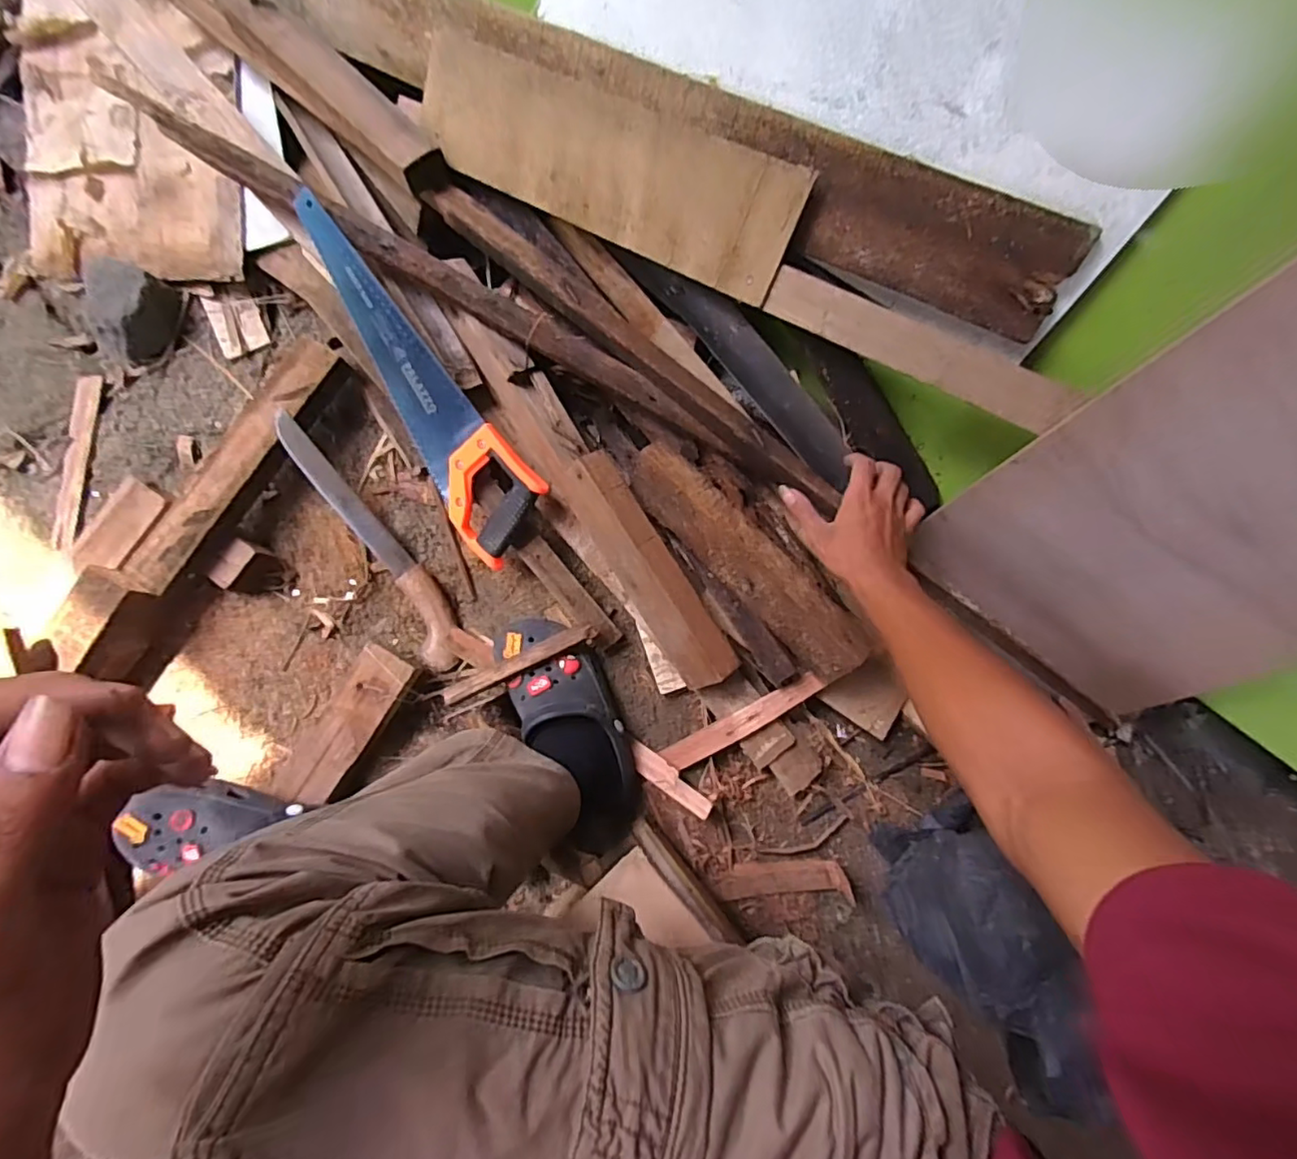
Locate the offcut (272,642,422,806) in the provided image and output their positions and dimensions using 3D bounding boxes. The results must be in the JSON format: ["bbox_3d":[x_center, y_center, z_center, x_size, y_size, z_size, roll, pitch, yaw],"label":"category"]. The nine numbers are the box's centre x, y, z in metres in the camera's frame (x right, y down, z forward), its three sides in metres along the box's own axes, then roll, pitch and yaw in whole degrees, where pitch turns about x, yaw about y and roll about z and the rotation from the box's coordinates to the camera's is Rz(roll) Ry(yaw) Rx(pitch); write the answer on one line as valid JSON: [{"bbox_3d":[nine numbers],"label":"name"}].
[{"bbox_3d":[-0.357,0.179,0.721,0.072,0.048,0.211,35,83,4],"label":"offcut"}]

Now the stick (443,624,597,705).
[{"bbox_3d":[-0.149,0.098,0.711,0.186,0.012,0.021,-26,83,-5],"label":"stick"}]

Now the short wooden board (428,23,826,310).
[{"bbox_3d":[-0.051,-0.423,0.625,0.423,0.014,0.118,29,122,10],"label":"short wooden board"}]

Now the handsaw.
[{"bbox_3d":[-0.275,-0.215,0.690,0.115,0.022,0.414,-37,94,21],"label":"handsaw"}]

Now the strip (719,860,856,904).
[{"bbox_3d":[0.159,0.354,0.712,0.145,0.029,0.038,-4,82,-2],"label":"strip"}]

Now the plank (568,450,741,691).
[{"bbox_3d":[0.003,-0.009,0.688,0.070,0.068,0.285,-30,83,-4],"label":"plank"}]

